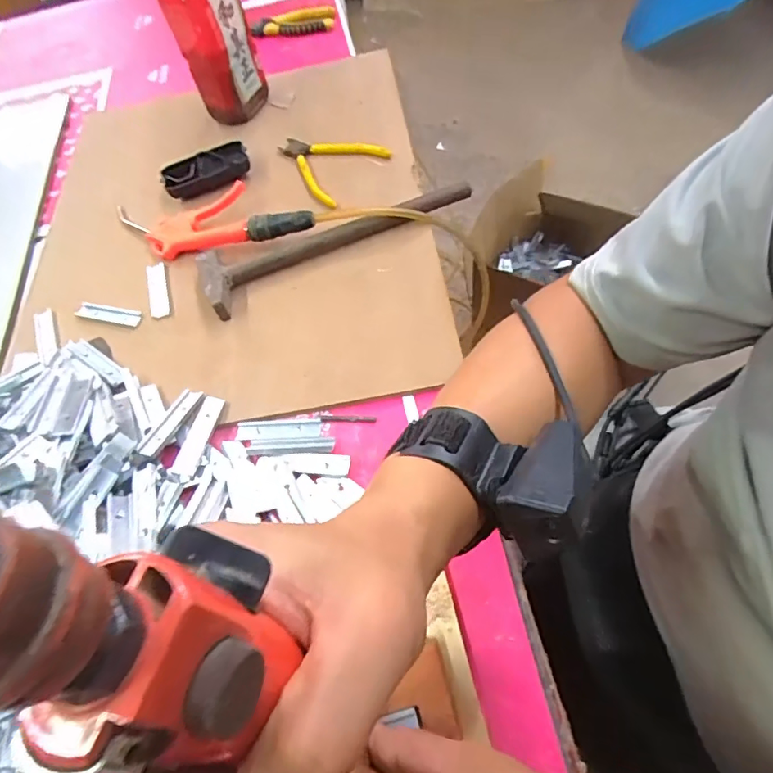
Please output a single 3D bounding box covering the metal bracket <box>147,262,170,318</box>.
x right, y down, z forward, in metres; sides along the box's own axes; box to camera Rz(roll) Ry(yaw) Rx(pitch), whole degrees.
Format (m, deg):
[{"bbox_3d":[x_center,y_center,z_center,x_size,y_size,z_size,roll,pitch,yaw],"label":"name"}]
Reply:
[{"bbox_3d":[-0.255,-0.108,0.567,0.021,0.011,0.078,-17,58,-4],"label":"metal bracket"}]

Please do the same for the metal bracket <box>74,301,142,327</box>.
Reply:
[{"bbox_3d":[-0.306,-0.081,0.559,0.076,0.006,0.020,8,60,12],"label":"metal bracket"}]

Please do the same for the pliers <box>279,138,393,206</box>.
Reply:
[{"bbox_3d":[-0.077,-0.293,0.644,0.107,0.019,0.129,-41,62,-17],"label":"pliers"}]

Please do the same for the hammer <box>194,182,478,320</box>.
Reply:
[{"bbox_3d":[-0.061,-0.171,0.570,0.305,0.048,0.077,-26,59,-9],"label":"hammer"}]

